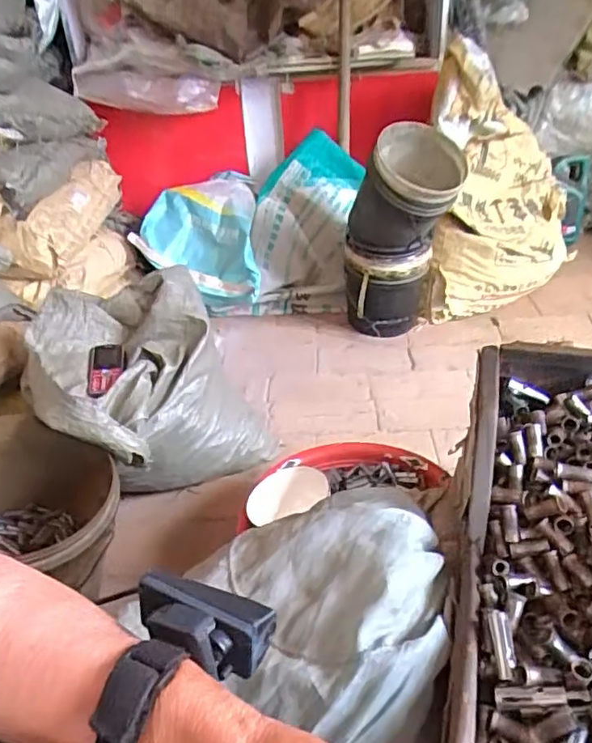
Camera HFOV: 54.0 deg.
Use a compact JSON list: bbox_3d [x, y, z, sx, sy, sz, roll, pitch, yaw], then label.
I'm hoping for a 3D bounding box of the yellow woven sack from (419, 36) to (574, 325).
[{"bbox_3d":[0.576,-0.520,1.636,0.377,0.658,0.510,10,36,18],"label":"yellow woven sack"}]

